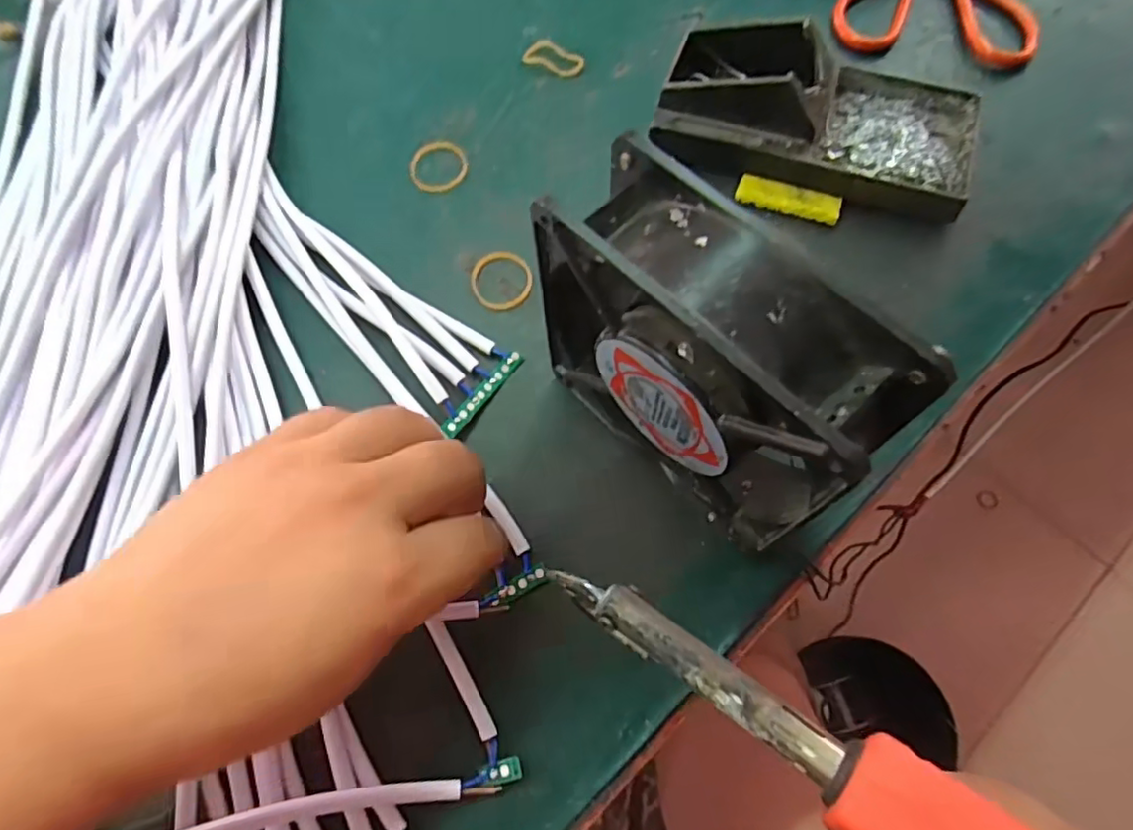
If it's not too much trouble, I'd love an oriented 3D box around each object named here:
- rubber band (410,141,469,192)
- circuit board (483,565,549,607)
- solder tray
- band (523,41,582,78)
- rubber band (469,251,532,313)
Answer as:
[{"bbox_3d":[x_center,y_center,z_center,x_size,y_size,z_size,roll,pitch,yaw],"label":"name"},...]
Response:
[{"bbox_3d":[-0.070,-0.137,0.340,0.031,0.004,0.033,0,68,0],"label":"rubber band"},{"bbox_3d":[-0.020,0.070,0.248,0.027,0.004,0.007,-26,68,-9],"label":"circuit board"},{"bbox_3d":[0.132,-0.160,0.320,0.159,0.040,0.087,20,69,9],"label":"solder tray"},{"bbox_3d":[-0.007,-0.210,0.363,0.035,0.004,0.018,24,82,6],"label":"band"},{"bbox_3d":[-0.032,-0.067,0.305,0.030,0.004,0.031,-3,68,-2],"label":"rubber band"}]

